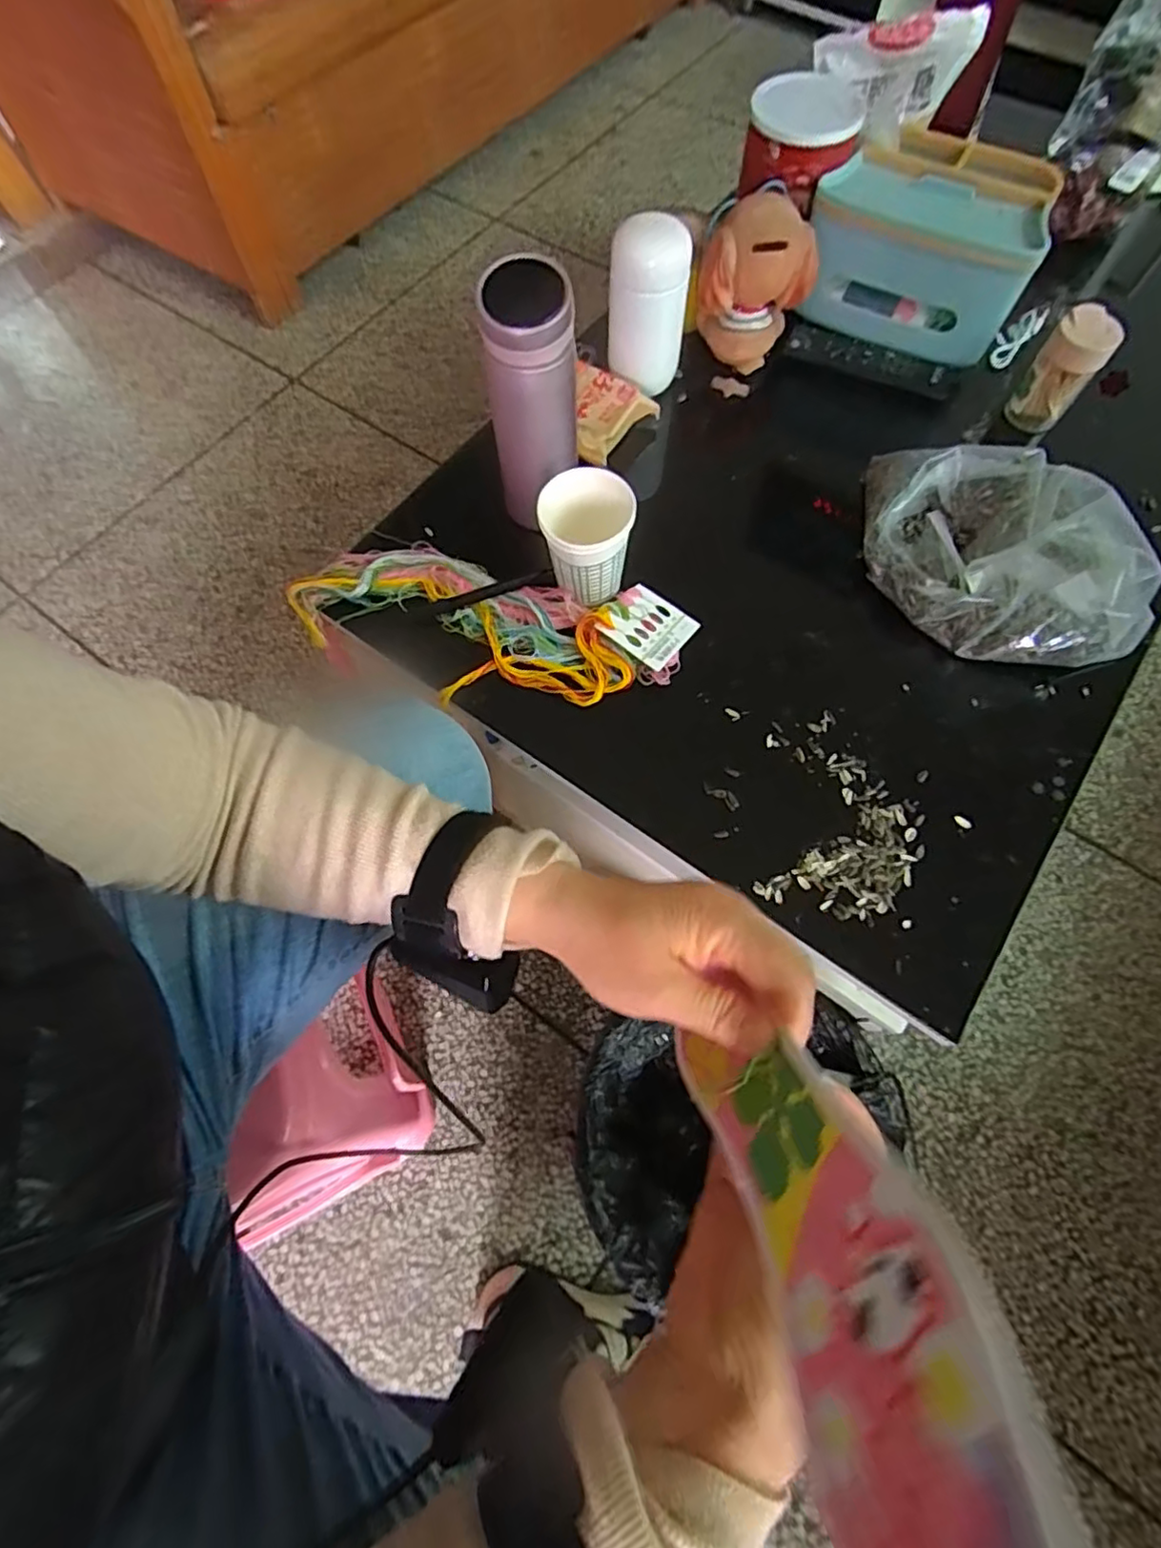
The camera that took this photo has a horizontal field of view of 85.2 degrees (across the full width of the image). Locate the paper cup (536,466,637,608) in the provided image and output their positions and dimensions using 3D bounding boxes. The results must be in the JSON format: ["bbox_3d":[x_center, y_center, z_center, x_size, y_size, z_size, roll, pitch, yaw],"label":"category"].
[{"bbox_3d":[0.006,-0.181,0.499,0.069,0.087,0.064,-1,69,2],"label":"paper cup"}]

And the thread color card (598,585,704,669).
[{"bbox_3d":[0.057,-0.121,0.517,0.063,0.004,0.060,35,68,4],"label":"thread color card"}]

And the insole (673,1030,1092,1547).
[{"bbox_3d":[0.077,0.149,0.196,0.016,0.221,0.077,26,105,-7],"label":"insole"}]

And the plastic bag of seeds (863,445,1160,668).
[{"bbox_3d":[0.340,-0.191,0.502,0.198,0.093,0.192,8,69,5],"label":"plastic bag of seeds"}]

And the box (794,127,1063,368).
[{"bbox_3d":[0.321,-0.501,0.597,0.193,0.093,0.145,24,72,11],"label":"box"}]

